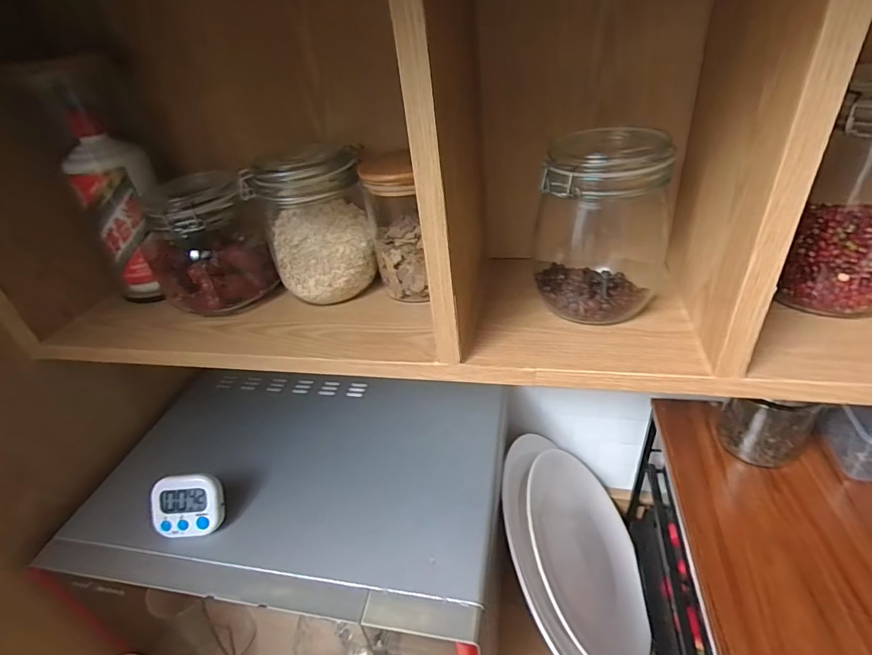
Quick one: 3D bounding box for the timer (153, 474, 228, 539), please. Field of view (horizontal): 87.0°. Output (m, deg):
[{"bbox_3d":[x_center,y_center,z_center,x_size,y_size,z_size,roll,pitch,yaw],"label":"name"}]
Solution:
[{"bbox_3d":[-0.242,0.173,0.451,0.063,0.058,0.019,-4,1,-5],"label":"timer"}]

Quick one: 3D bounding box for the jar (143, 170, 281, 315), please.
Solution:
[{"bbox_3d":[-0.232,-0.087,0.466,0.104,0.105,0.120,-28,39,-26],"label":"jar"}]

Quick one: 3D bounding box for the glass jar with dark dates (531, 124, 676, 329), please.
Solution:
[{"bbox_3d":[0.138,-0.085,0.381,0.097,0.141,0.100,8,37,22],"label":"glass jar with dark dates"}]

